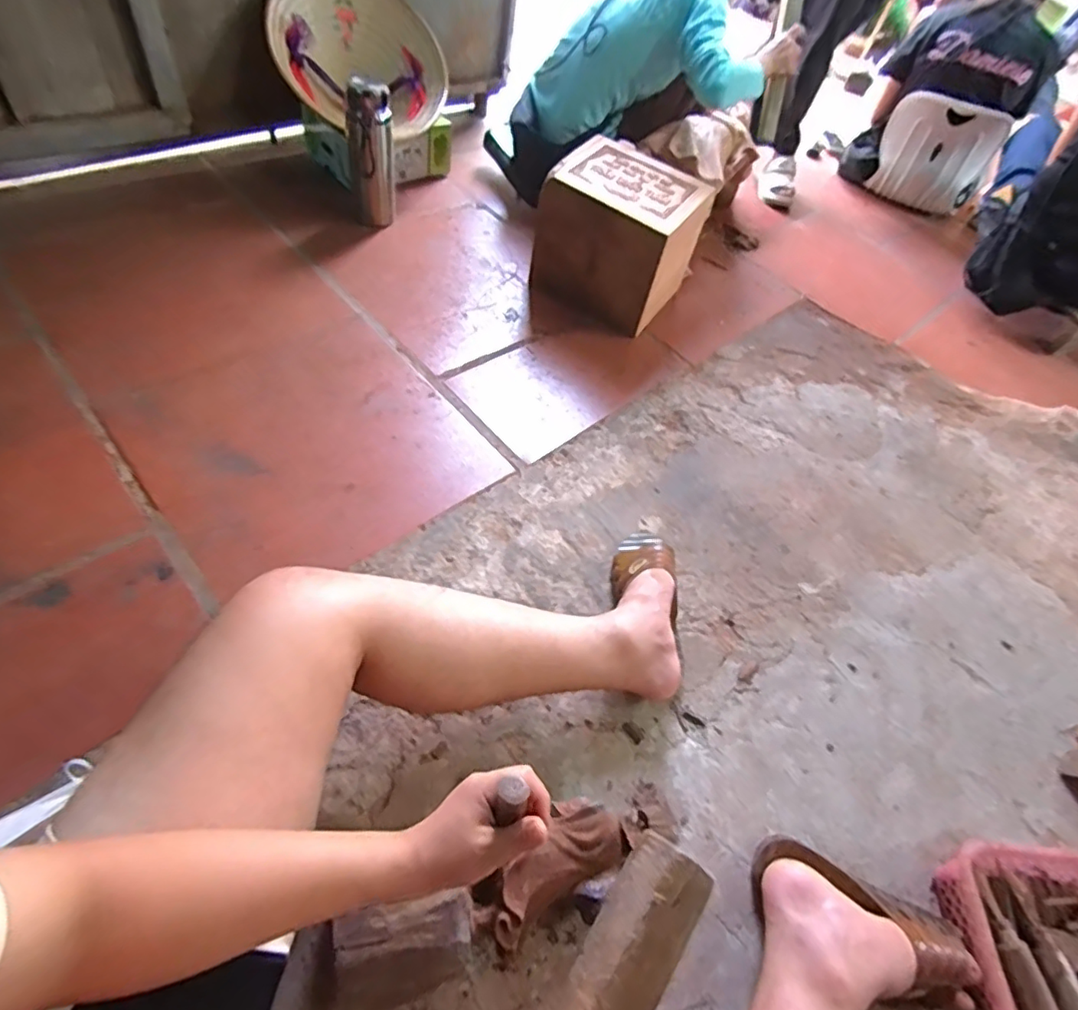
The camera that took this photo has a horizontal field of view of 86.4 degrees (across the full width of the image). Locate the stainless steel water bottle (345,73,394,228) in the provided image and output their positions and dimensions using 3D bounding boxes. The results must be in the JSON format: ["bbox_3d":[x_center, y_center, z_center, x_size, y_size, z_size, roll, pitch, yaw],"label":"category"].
[{"bbox_3d":[-0.378,-0.781,1.286,0.079,0.287,0.087,39,56,16],"label":"stainless steel water bottle"}]

